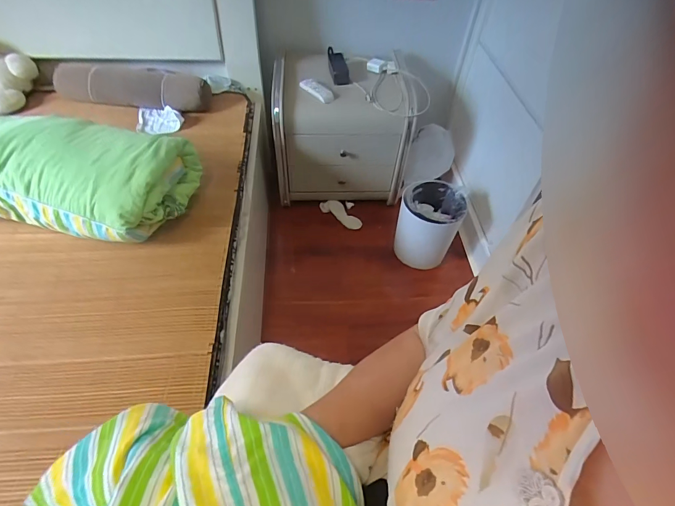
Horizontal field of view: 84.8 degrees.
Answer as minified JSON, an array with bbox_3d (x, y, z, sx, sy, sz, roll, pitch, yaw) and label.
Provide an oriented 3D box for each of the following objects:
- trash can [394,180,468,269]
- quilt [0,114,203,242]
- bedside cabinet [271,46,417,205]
[{"bbox_3d":[0.317,-0.078,1.327,0.205,0.281,0.221,2,51,-2],"label":"trash can"},{"bbox_3d":[-0.634,-0.202,0.868,0.511,0.158,0.277,11,51,5],"label":"quilt"},{"bbox_3d":[0.030,-0.487,1.453,0.489,0.444,0.390,4,51,0],"label":"bedside cabinet"}]

